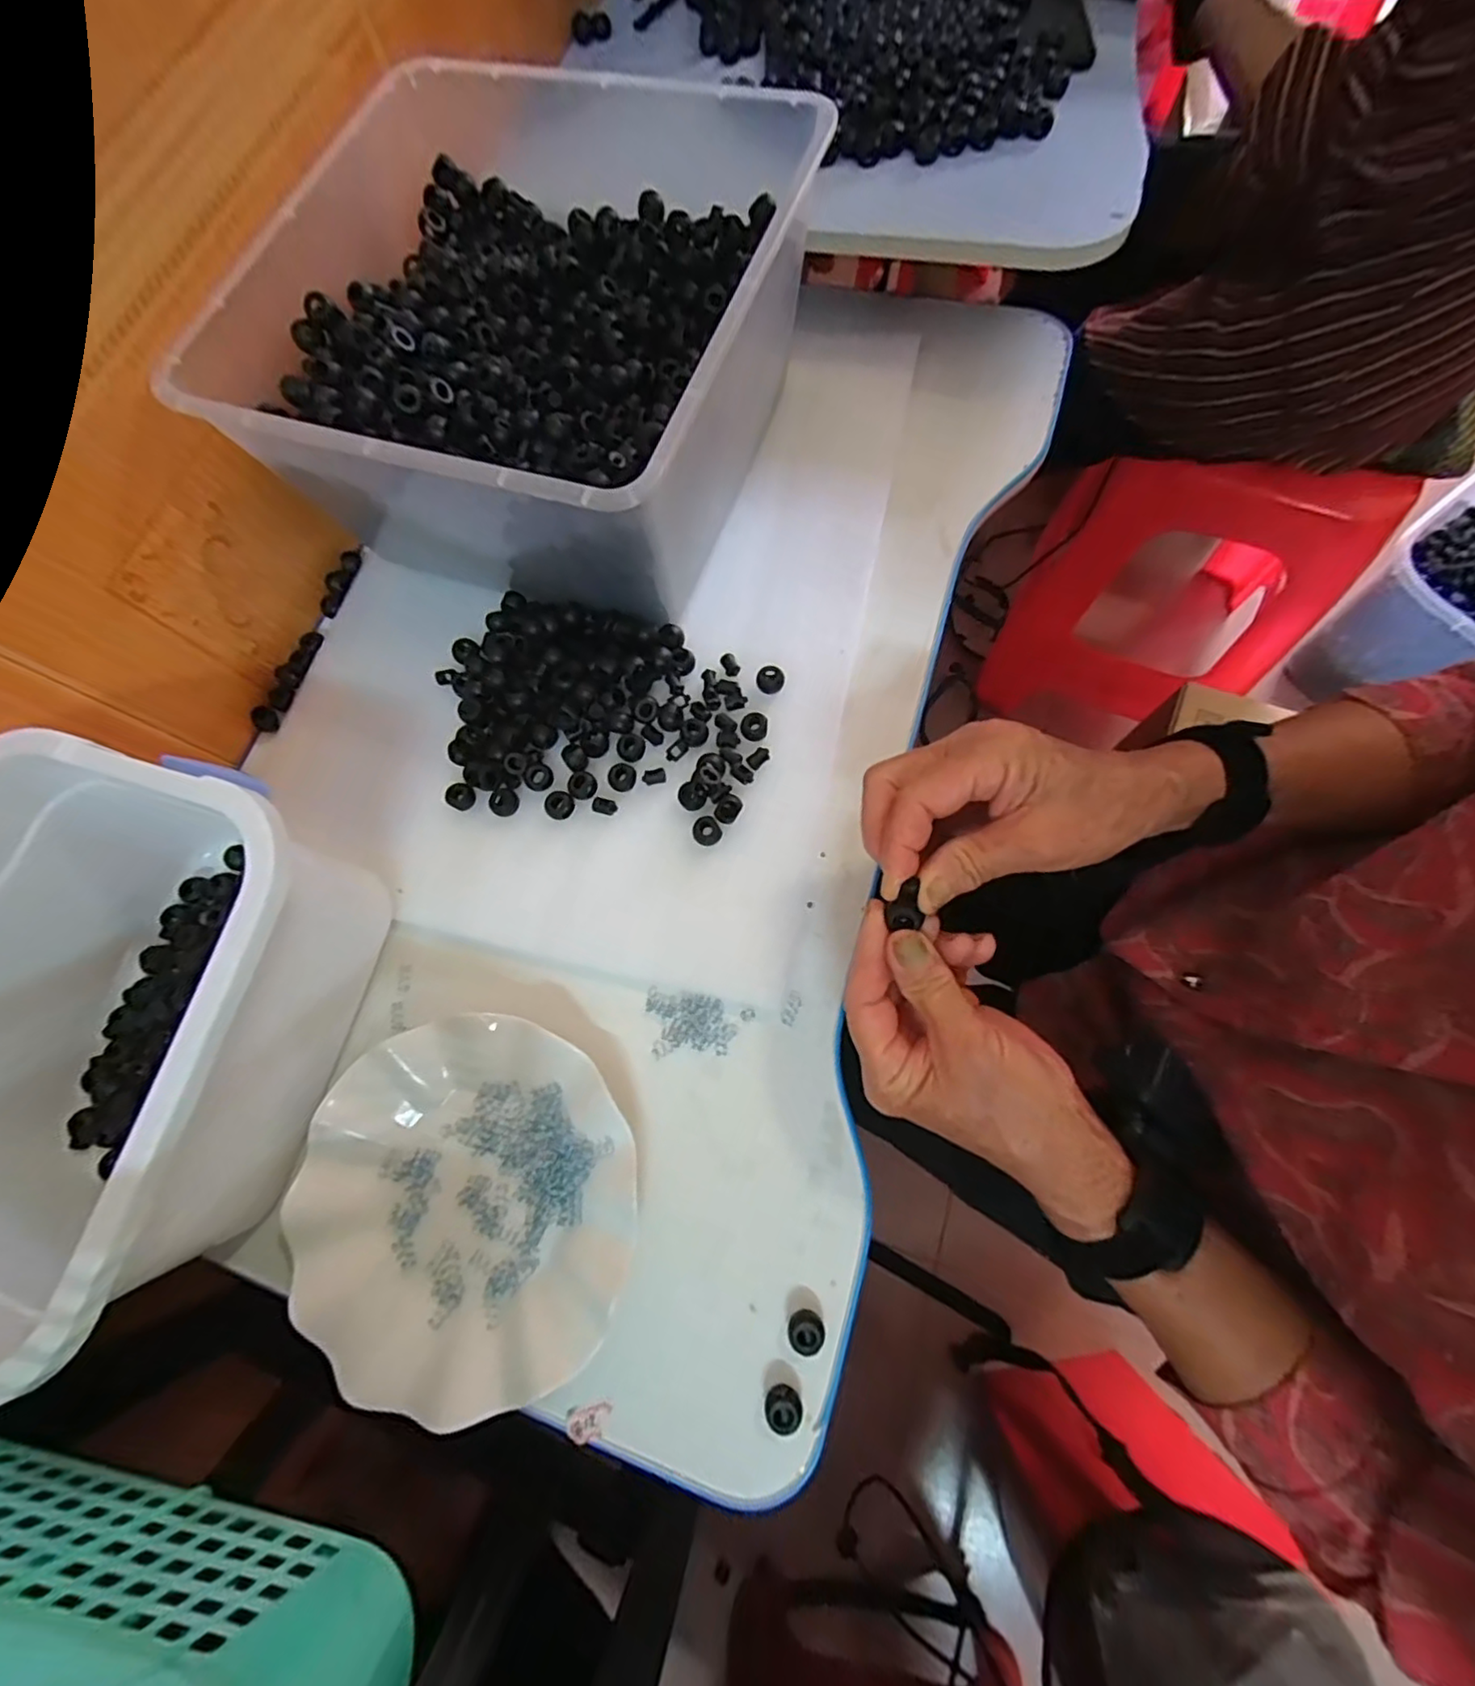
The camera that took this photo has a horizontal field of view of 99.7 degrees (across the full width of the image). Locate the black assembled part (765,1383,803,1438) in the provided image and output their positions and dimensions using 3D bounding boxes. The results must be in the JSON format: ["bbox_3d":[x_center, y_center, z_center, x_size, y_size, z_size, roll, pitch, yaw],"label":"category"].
[{"bbox_3d":[0.022,0.269,0.297,0.017,0.015,0.014,-9,73,2],"label":"black assembled part"}]

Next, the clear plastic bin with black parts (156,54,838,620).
[{"bbox_3d":[-0.128,-0.321,0.393,0.301,0.120,0.318,18,77,8],"label":"clear plastic bin with black parts"}]

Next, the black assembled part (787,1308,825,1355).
[{"bbox_3d":[0.033,0.239,0.306,0.017,0.014,0.016,-1,73,5],"label":"black assembled part"}]

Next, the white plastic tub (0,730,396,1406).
[{"bbox_3d":[-0.310,0.091,0.315,0.189,0.117,0.248,15,76,7],"label":"white plastic tub"}]

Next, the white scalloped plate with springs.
[{"bbox_3d":[-0.143,0.186,0.323,0.177,0.027,0.176,-1,73,5],"label":"white scalloped plate with springs"}]

